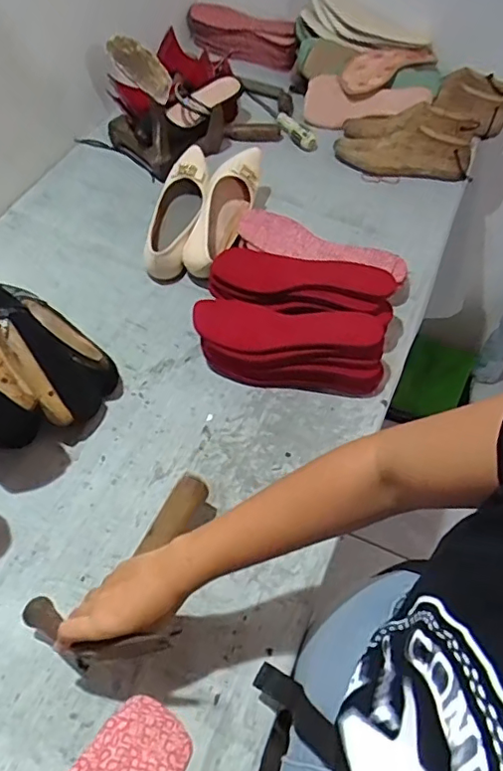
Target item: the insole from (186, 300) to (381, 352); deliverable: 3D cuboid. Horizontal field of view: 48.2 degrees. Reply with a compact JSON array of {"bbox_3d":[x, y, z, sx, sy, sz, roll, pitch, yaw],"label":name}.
[{"bbox_3d":[0.044,-0.076,0.733,0.242,0.018,0.076,7,54,9],"label":"insole"}]

